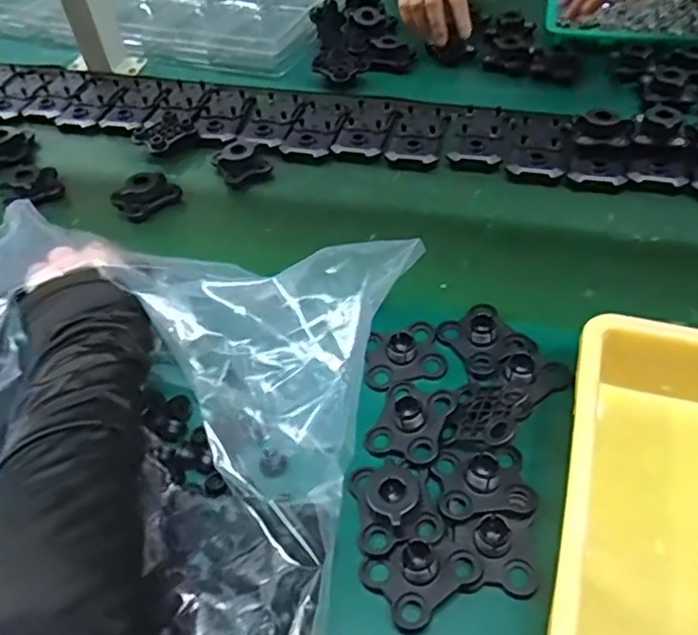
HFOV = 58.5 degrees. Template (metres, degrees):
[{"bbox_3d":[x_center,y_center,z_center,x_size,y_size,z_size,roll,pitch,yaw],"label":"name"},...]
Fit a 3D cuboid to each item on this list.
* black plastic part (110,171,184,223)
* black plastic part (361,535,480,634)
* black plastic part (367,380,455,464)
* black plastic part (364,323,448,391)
[{"bbox_3d":[-0.201,-0.124,0.623,0.060,0.029,0.038,-35,55,-23],"label":"black plastic part"},{"bbox_3d":[0.042,0.147,0.364,0.058,0.019,0.046,-30,53,-19],"label":"black plastic part"},{"bbox_3d":[0.042,0.067,0.425,0.047,0.024,0.059,16,52,18],"label":"black plastic part"},{"bbox_3d":[0.040,0.025,0.465,0.061,0.013,0.046,-14,49,-6],"label":"black plastic part"}]

